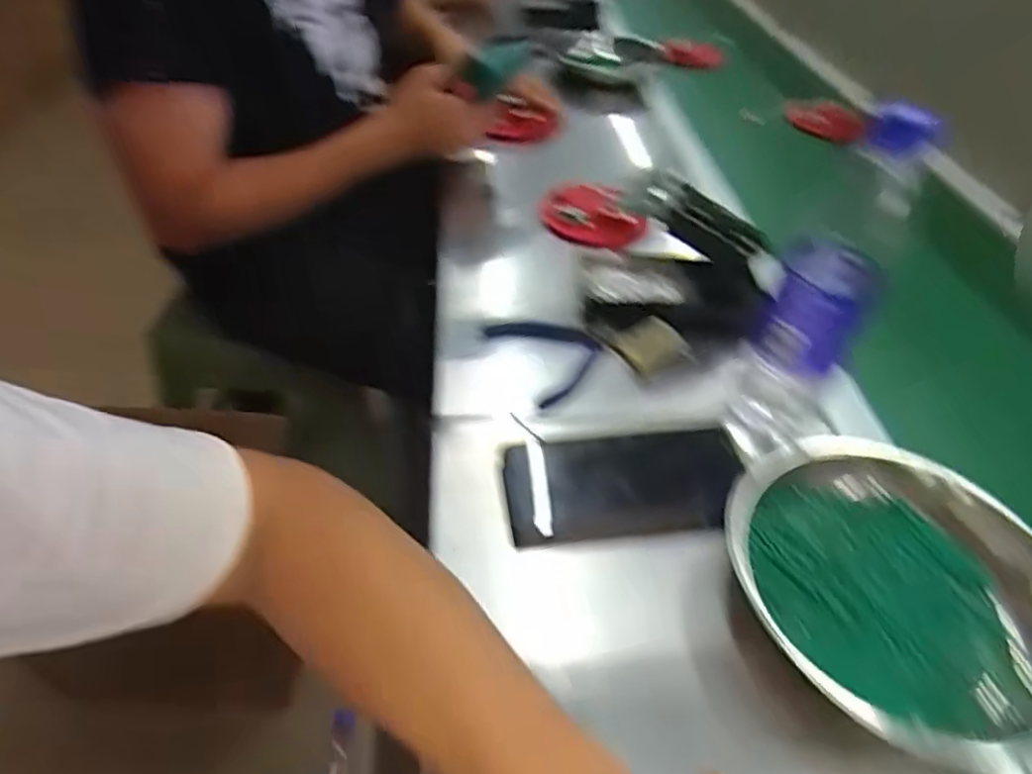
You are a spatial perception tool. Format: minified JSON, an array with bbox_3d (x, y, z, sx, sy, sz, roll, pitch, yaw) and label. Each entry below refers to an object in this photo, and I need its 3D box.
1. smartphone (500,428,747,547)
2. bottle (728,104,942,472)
[{"bbox_3d":[0.069,0.063,0.427,0.148,0.012,0.072,-7,54,4],"label":"smartphone"},{"bbox_3d":[0.201,-0.056,0.431,0.065,0.235,0.060,33,49,28],"label":"bottle"}]

